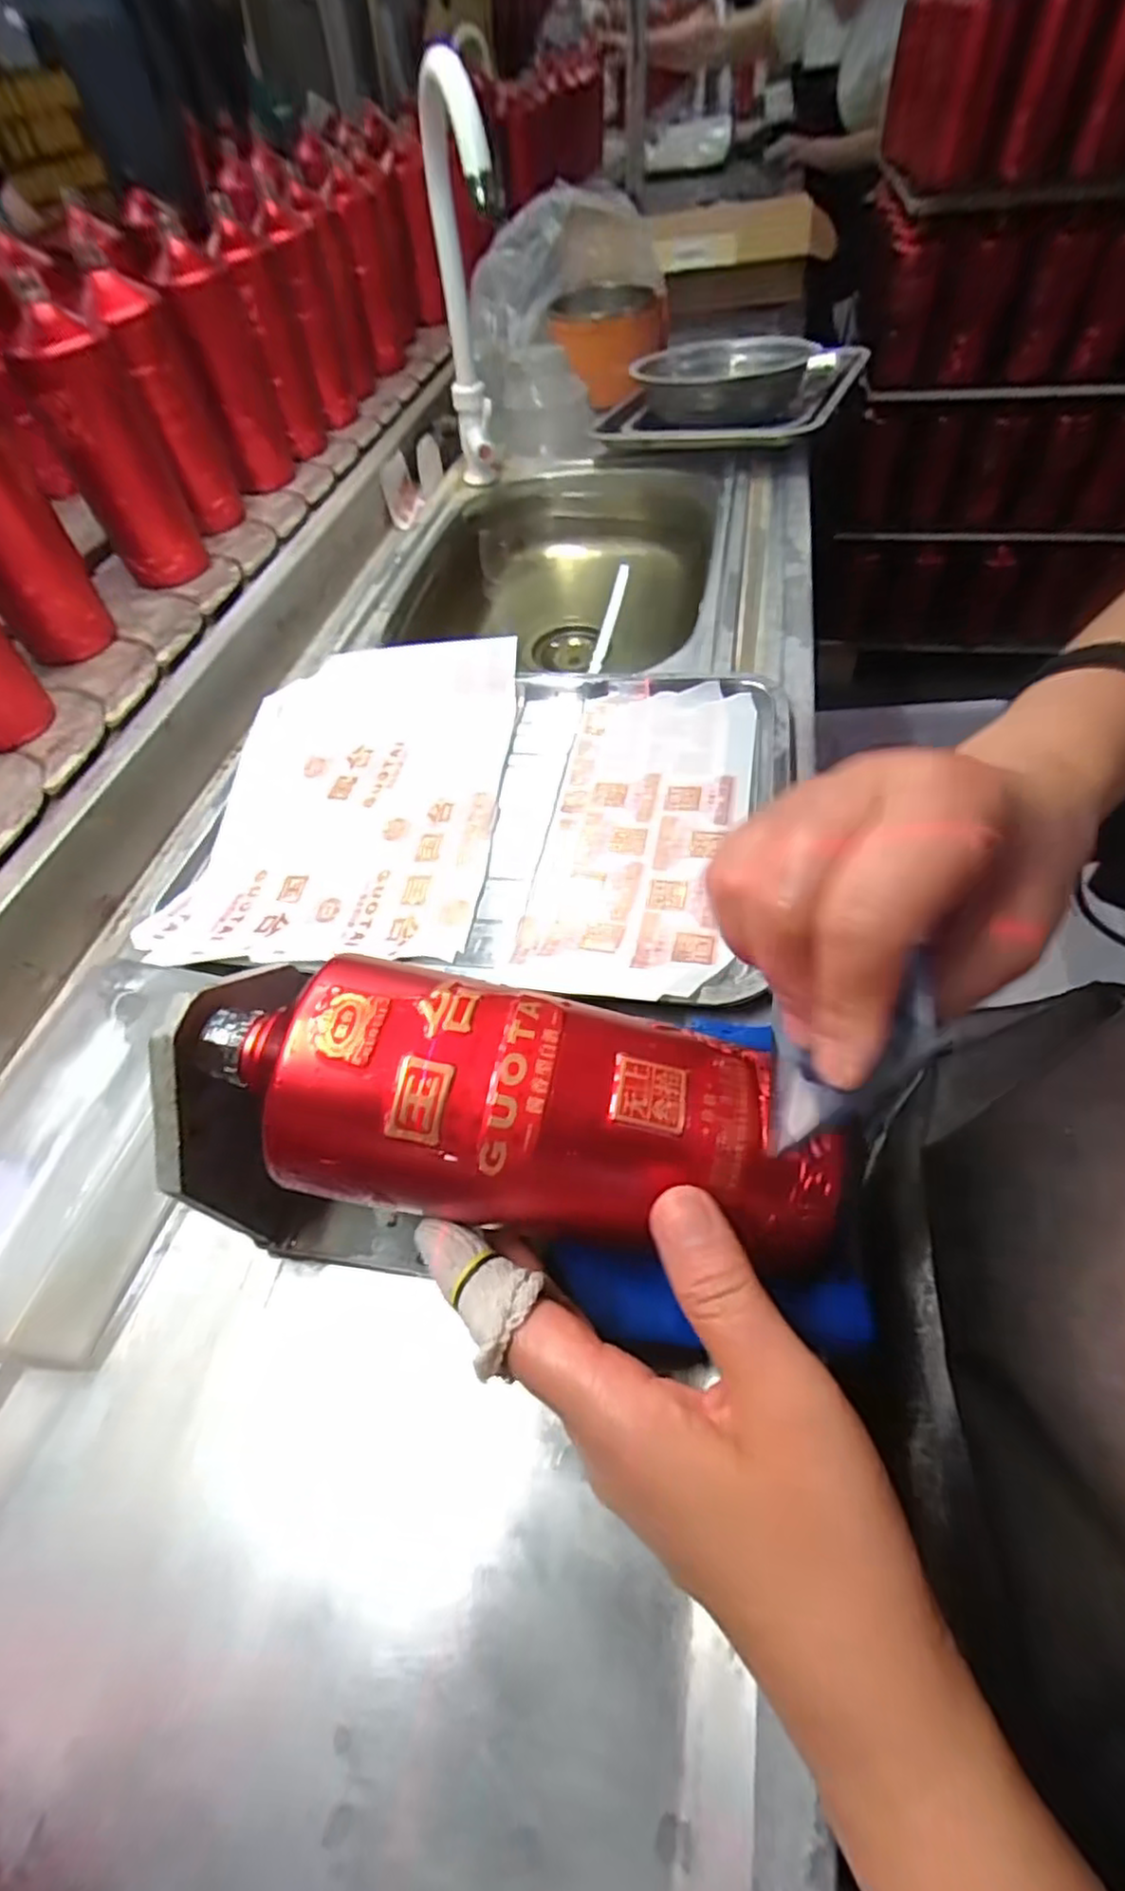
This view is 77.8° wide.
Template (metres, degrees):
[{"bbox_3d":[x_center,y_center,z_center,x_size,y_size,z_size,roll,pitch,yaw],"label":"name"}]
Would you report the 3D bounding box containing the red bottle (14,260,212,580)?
[{"bbox_3d":[-0.385,-0.420,0.600,0.081,0.190,0.068,-25,58,-17],"label":"red bottle"}]

